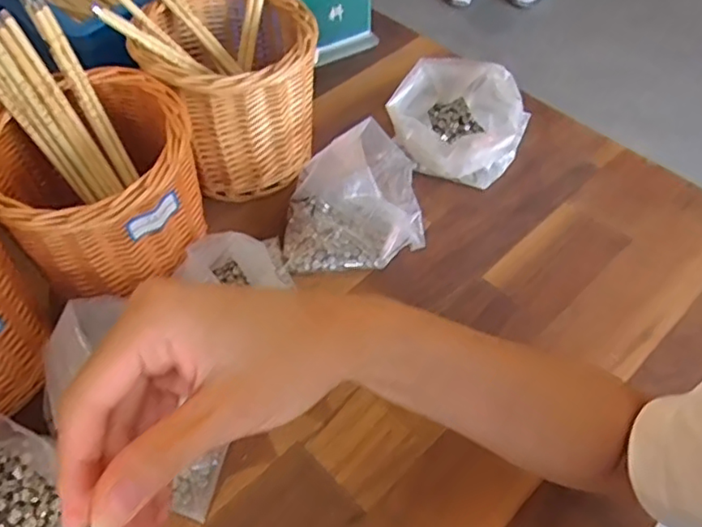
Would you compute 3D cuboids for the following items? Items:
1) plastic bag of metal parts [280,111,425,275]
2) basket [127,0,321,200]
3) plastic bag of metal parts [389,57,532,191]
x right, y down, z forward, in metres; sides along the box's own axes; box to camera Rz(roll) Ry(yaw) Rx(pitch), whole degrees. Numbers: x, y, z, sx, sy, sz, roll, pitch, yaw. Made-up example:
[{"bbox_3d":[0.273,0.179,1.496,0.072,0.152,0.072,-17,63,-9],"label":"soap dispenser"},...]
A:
[{"bbox_3d":[0.002,-0.065,0.581,0.130,0.084,0.120,-3,53,-2],"label":"plastic bag of metal parts"},{"bbox_3d":[-0.118,-0.173,0.614,0.162,0.143,0.165,-22,56,-16],"label":"basket"},{"bbox_3d":[0.108,-0.145,0.637,0.126,0.096,0.128,21,55,15],"label":"plastic bag of metal parts"}]

